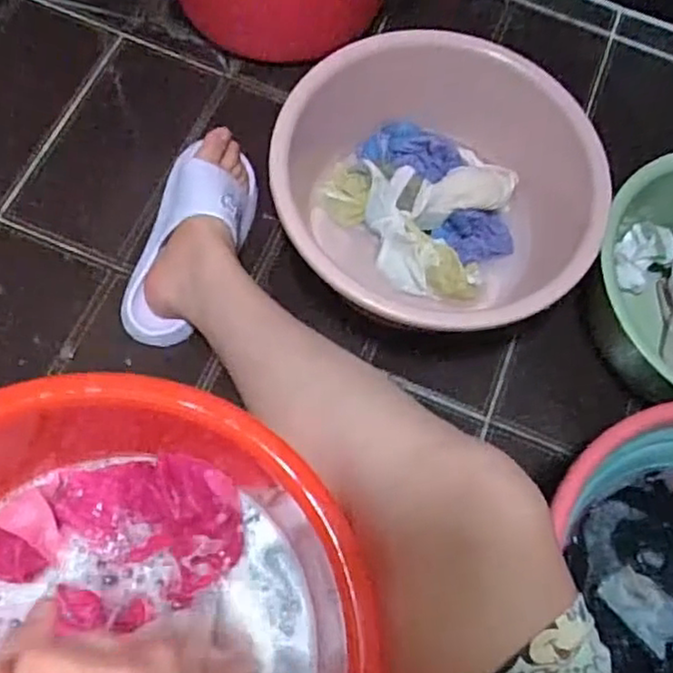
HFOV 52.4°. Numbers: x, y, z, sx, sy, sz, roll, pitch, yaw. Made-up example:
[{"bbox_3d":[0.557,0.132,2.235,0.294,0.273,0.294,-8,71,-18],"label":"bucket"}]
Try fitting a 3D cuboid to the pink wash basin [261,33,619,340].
[{"bbox_3d":[0.105,-0.148,0.751,0.327,0.153,0.320,2,70,-4],"label":"pink wash basin"}]

